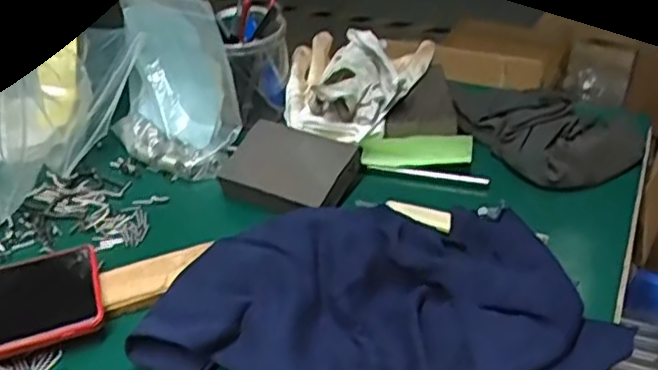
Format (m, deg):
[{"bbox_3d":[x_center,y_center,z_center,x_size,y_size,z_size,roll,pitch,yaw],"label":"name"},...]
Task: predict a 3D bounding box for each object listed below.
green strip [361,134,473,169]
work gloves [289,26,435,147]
[{"bbox_3d":[0.076,-0.030,0.580,0.095,0.027,0.028,2,37,6],"label":"green strip"},{"bbox_3d":[0.028,-0.107,0.628,0.134,0.051,0.153,3,37,8],"label":"work gloves"}]

